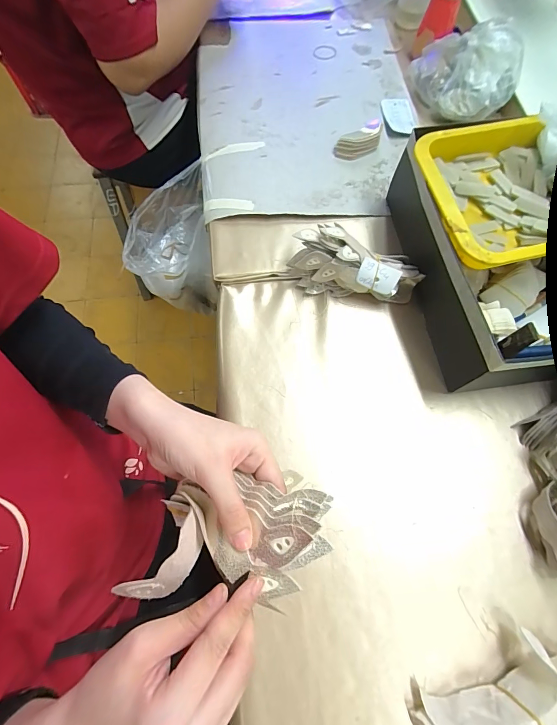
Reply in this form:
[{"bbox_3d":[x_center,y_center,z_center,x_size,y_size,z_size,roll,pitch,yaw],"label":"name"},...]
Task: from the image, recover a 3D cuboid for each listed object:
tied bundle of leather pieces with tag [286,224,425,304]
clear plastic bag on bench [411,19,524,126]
[{"bbox_3d":[0.104,-0.137,0.472,0.176,0.060,0.074,8,70,3],"label":"tied bundle of leather pieces with tag"},{"bbox_3d":[0.317,-0.496,0.601,0.178,0.083,0.145,26,72,10],"label":"clear plastic bag on bench"}]

